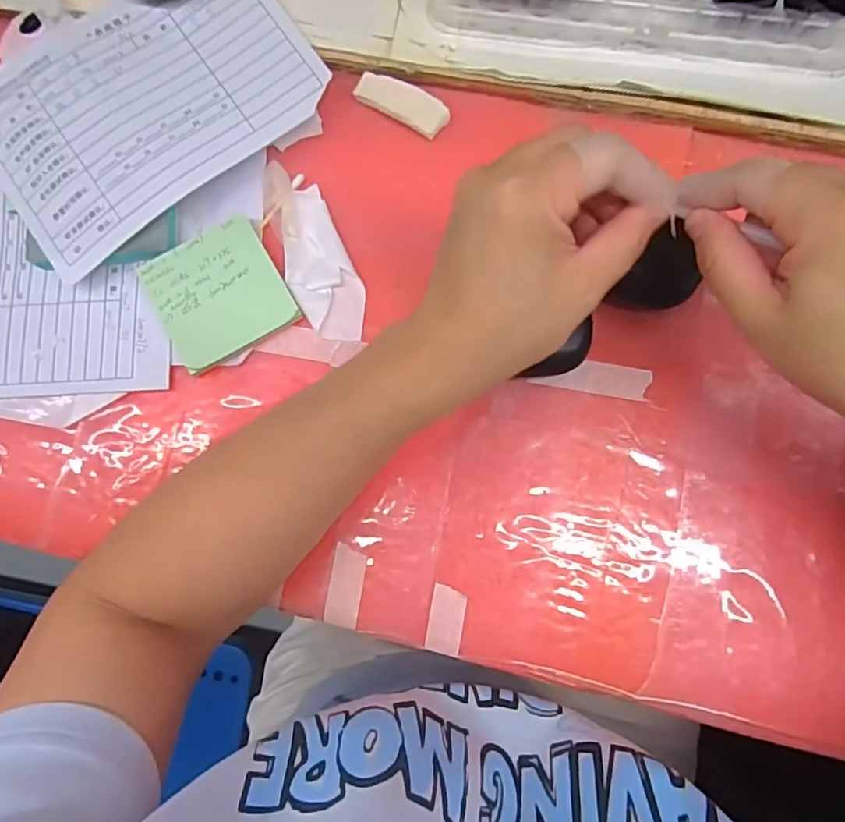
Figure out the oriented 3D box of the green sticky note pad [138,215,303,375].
[{"bbox_3d":[-0.125,-0.073,0.346,0.075,0.011,0.076,-30,82,-1],"label":"green sticky note pad"}]

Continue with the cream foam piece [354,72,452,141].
[{"bbox_3d":[-0.013,-0.199,0.359,0.062,0.005,0.024,32,86,6],"label":"cream foam piece"}]

